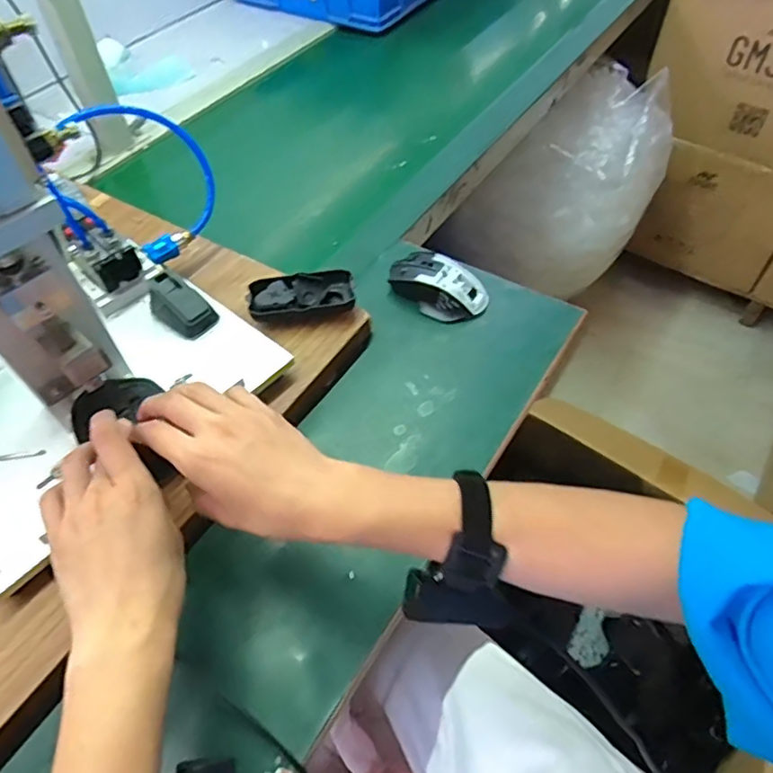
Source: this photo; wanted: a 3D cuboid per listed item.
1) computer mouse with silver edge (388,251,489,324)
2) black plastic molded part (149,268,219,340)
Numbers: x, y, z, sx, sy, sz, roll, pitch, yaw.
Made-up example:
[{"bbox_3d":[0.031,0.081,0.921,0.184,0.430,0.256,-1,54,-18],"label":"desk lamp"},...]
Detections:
[{"bbox_3d":[0.056,-0.115,0.656,0.111,0.036,0.061,28,59,20],"label":"computer mouse with silver edge"},{"bbox_3d":[-0.201,-0.081,0.572,0.063,0.036,0.040,36,62,24],"label":"black plastic molded part"}]

